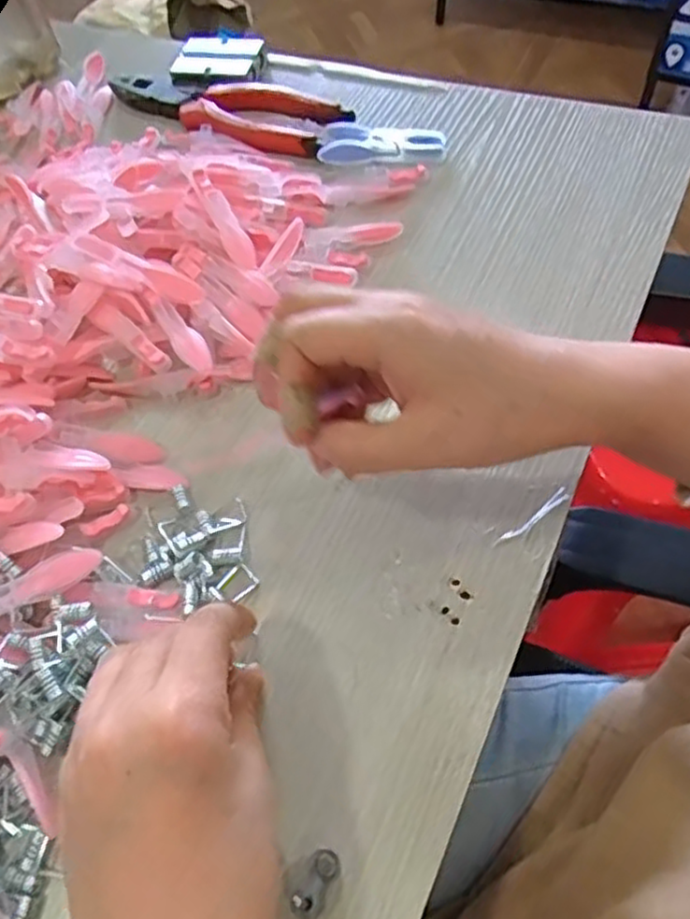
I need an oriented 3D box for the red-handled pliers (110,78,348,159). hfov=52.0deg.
[{"bbox_3d":[-0.087,-0.248,0.495,0.183,0.026,0.055,23,65,20],"label":"red-handled pliers"}]

